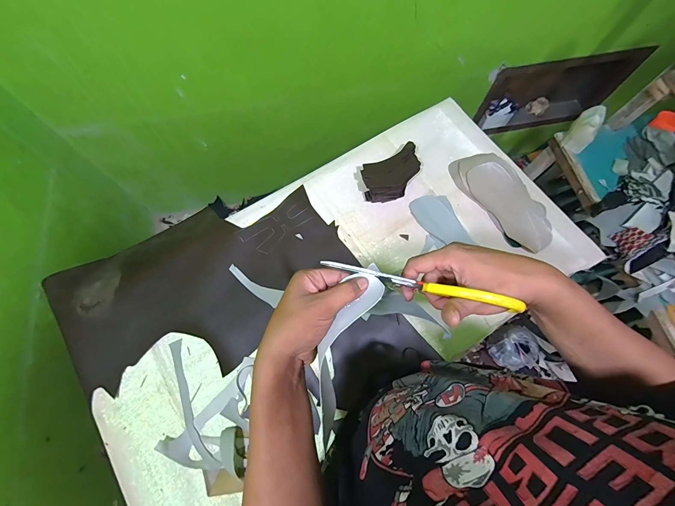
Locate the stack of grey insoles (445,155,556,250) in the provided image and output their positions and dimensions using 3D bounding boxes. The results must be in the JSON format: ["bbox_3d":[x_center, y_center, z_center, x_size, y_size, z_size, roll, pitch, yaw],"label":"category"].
[{"bbox_3d":[0.442,-0.147,0.828,0.138,0.036,0.316,-30,73,-11],"label":"stack of grey insoles"}]

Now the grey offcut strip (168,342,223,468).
[{"bbox_3d":[-0.318,0.328,0.680,0.043,0.007,0.280,-25,73,-10],"label":"grey offcut strip"}]

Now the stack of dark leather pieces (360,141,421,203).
[{"bbox_3d":[0.151,-0.208,0.844,0.182,0.062,0.115,-28,73,-11],"label":"stack of dark leather pieces"}]

